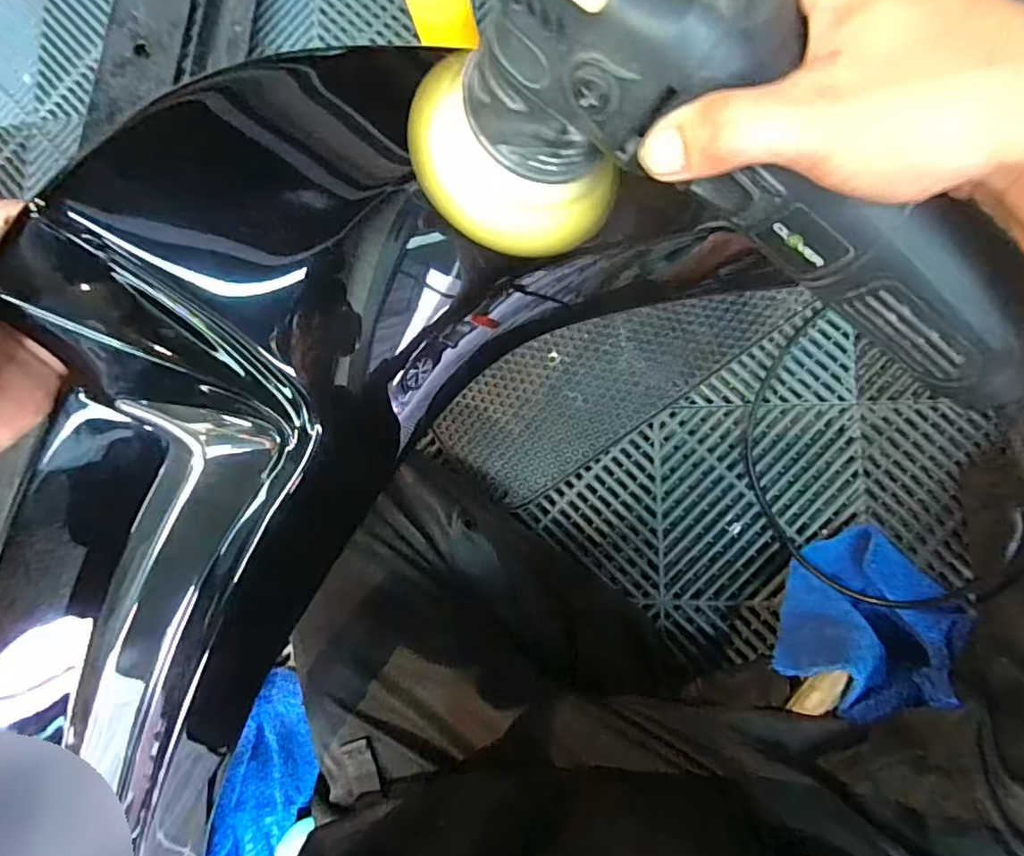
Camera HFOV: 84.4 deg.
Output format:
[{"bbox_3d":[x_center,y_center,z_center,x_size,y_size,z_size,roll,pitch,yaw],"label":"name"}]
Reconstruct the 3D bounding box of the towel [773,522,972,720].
[{"bbox_3d":[0.326,0.176,0.500,0.153,0.111,0.150,29,90,10],"label":"towel"}]

